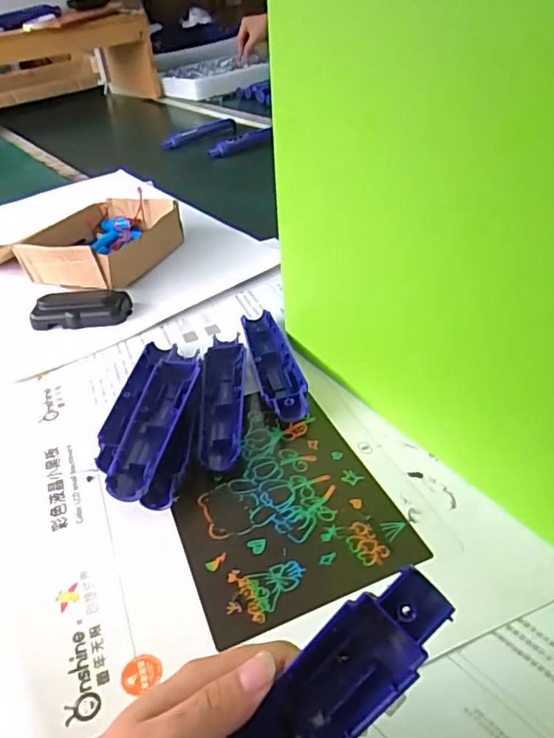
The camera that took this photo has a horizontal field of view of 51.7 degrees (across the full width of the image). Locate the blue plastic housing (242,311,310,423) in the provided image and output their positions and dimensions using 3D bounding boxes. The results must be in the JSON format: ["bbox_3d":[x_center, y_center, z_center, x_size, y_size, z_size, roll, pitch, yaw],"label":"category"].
[{"bbox_3d":[-0.002,-0.008,0.539,0.039,0.018,0.167,-11,37,-6],"label":"blue plastic housing"}]

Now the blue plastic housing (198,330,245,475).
[{"bbox_3d":[-0.048,0.024,0.503,0.038,0.019,0.163,-5,37,2],"label":"blue plastic housing"}]

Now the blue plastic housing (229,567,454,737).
[{"bbox_3d":[0.004,0.151,0.234,0.167,0.026,0.033,-46,44,-1],"label":"blue plastic housing"}]

